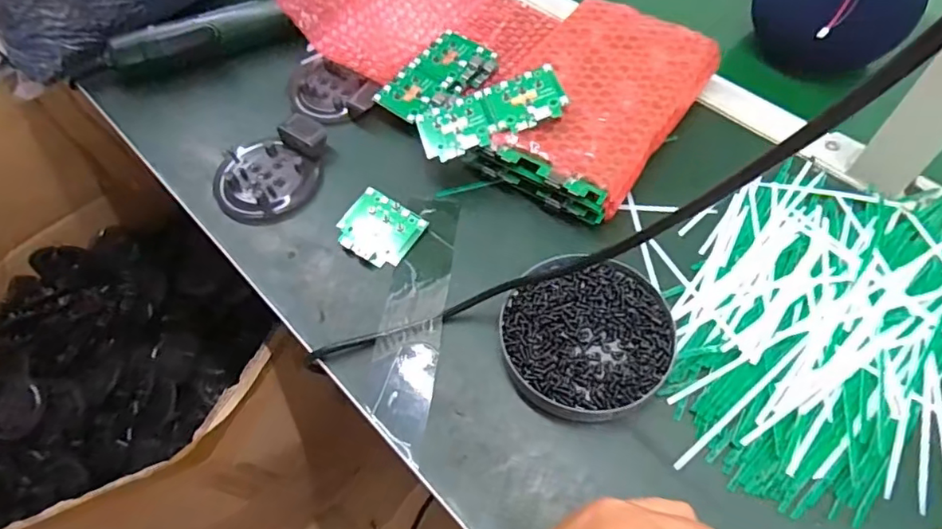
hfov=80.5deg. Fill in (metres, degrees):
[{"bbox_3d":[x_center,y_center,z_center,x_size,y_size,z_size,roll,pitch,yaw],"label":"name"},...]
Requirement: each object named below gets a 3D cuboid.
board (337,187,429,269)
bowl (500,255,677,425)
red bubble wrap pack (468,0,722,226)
[{"bbox_3d":[-0.073,-0.028,0.437,0.060,0.014,0.052,27,63,19],"label":"board"},{"bbox_3d":[0.077,0.049,0.373,0.108,0.022,0.109,-1,58,2],"label":"bowl"},{"bbox_3d":[0.106,-0.137,0.474,0.138,0.048,0.213,30,64,20],"label":"red bubble wrap pack"}]

